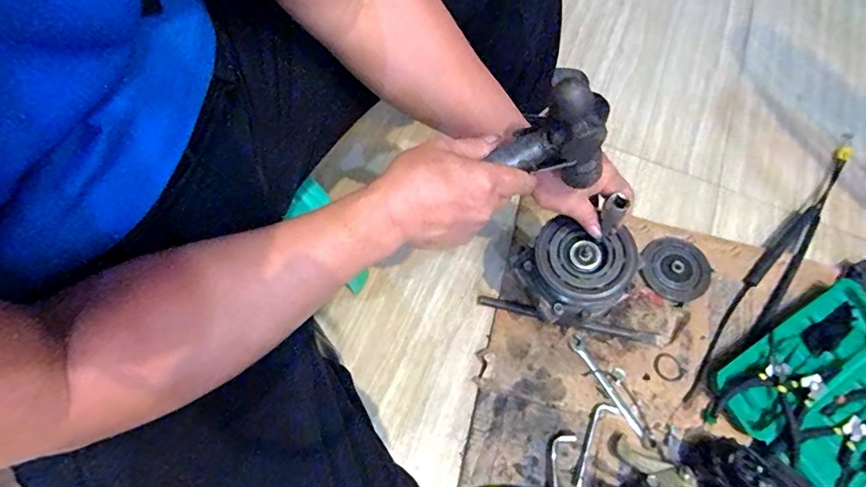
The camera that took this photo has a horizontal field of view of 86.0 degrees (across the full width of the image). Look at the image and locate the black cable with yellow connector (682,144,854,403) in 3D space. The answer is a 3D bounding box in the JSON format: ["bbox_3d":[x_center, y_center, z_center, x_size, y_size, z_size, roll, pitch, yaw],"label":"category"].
[{"bbox_3d":[0.591,0.025,0.781,0.062,0.017,0.636,43,70,15],"label":"black cable with yellow connector"}]

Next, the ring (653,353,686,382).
[{"bbox_3d":[0.349,0.185,0.690,0.041,0.005,0.044,1,62,-1],"label":"ring"}]

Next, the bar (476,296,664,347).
[{"bbox_3d":[0.204,0.114,0.691,0.277,0.009,0.019,12,65,3],"label":"bar"}]

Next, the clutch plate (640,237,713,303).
[{"bbox_3d":[0.383,0.041,0.736,0.103,0.019,0.102,1,65,-2],"label":"clutch plate"}]

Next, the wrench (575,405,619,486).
[{"bbox_3d":[0.212,0.265,0.621,0.026,0.004,0.117,33,68,12],"label":"wrench"}]

